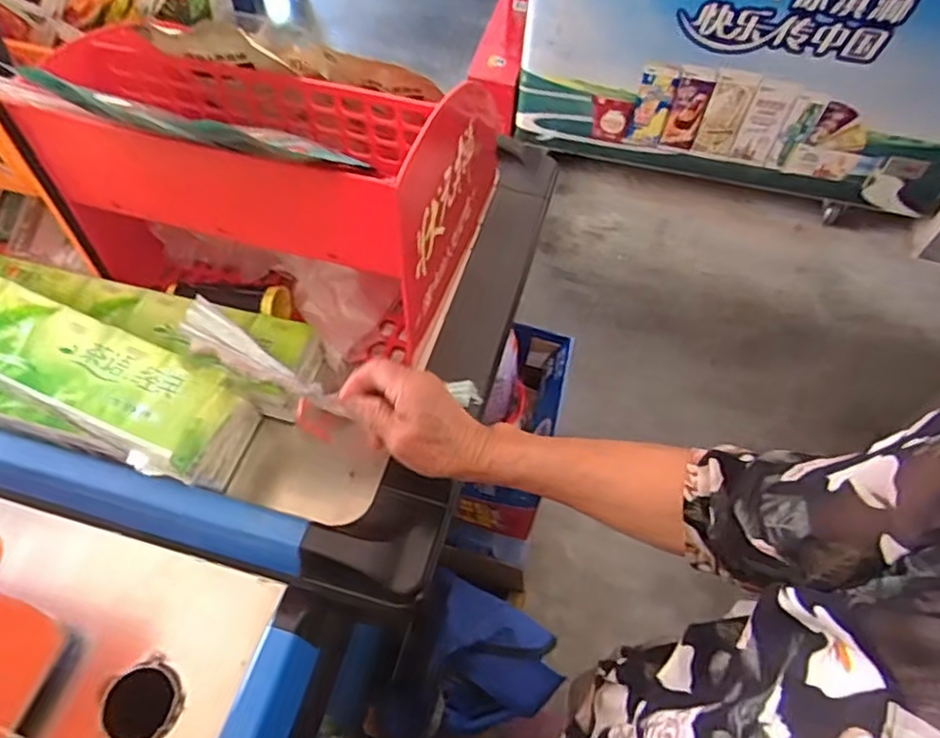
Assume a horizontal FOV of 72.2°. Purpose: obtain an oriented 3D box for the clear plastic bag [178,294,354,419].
[{"bbox_3d":[-0.180,-0.007,0.546,0.147,0.028,0.040,32,59,1],"label":"clear plastic bag"}]

